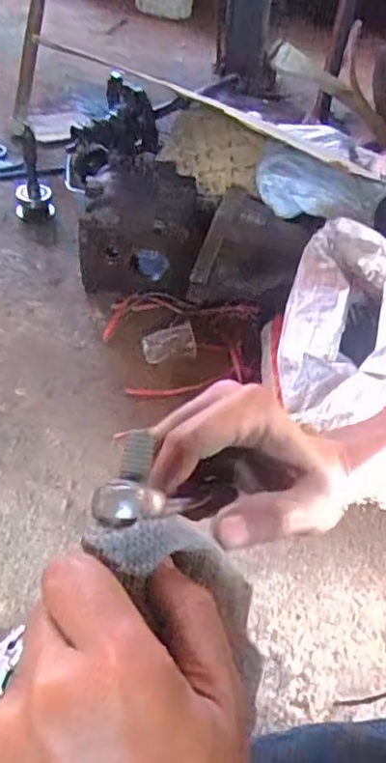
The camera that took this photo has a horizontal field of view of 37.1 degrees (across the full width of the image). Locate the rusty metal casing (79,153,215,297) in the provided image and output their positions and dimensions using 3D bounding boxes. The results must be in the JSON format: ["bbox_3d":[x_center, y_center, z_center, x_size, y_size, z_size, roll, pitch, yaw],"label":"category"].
[{"bbox_3d":[-0.092,-0.292,1.133,0.233,0.196,0.210,3,46,-4],"label":"rusty metal casing"}]

